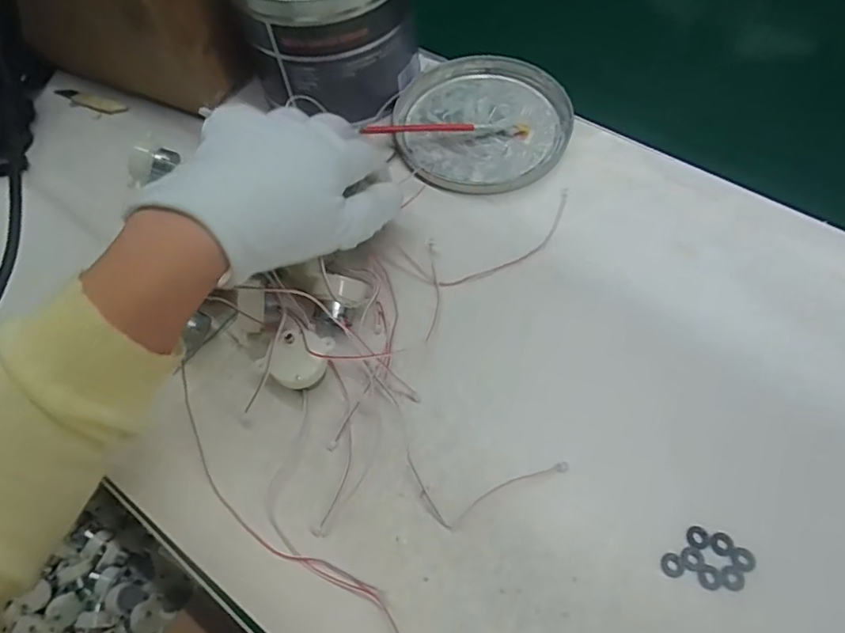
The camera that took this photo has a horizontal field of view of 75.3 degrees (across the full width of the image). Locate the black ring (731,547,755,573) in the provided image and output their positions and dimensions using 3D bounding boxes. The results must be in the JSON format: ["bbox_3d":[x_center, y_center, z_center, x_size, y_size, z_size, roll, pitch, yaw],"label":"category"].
[{"bbox_3d":[0.153,0.116,0.261,0.011,0.004,0.011,-2,59,3],"label":"black ring"}]

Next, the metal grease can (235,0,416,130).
[{"bbox_3d":[-0.073,-0.228,0.416,0.119,0.103,0.127,-2,59,3],"label":"metal grease can"}]

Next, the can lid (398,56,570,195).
[{"bbox_3d":[0.044,-0.150,0.419,0.128,0.015,0.134,-2,59,3],"label":"can lid"}]

